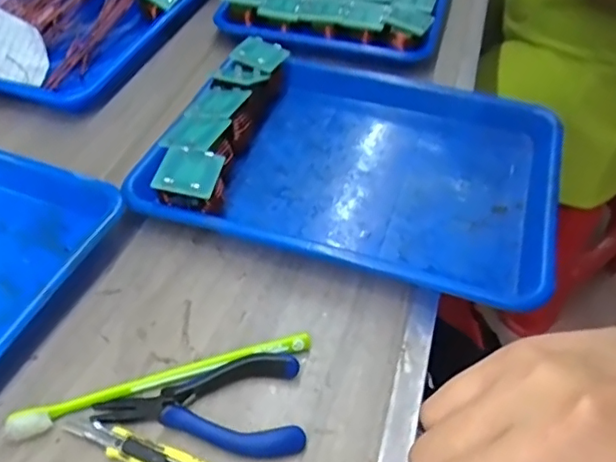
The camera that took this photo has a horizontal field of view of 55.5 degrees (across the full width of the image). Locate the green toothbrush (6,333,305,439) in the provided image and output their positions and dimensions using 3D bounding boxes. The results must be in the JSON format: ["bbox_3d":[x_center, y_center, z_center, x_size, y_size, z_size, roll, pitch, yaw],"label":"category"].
[{"bbox_3d":[-0.088,0.096,0.369,0.188,0.011,0.016,-15,47,-14],"label":"green toothbrush"}]

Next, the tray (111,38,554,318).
[{"bbox_3d":[0.047,-0.070,0.505,0.317,0.044,0.263,16,48,13],"label":"tray"}]

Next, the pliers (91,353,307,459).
[{"bbox_3d":[-0.065,0.107,0.357,0.121,0.015,0.060,-1,46,-3],"label":"pliers"}]

